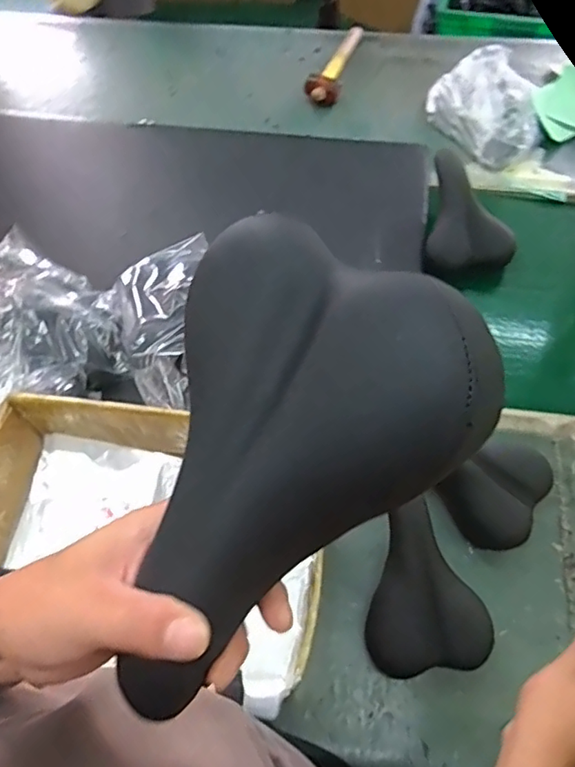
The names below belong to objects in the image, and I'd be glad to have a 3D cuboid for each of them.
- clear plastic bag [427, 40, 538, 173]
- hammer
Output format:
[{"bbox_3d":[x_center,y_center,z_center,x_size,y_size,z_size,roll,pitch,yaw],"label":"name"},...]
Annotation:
[{"bbox_3d":[0.440,-0.601,1.211,0.207,0.074,0.284,-20,63,-8],"label":"clear plastic bag"},{"bbox_3d":[0.116,-0.782,1.344,0.077,0.061,0.281,15,64,10],"label":"hammer"}]

